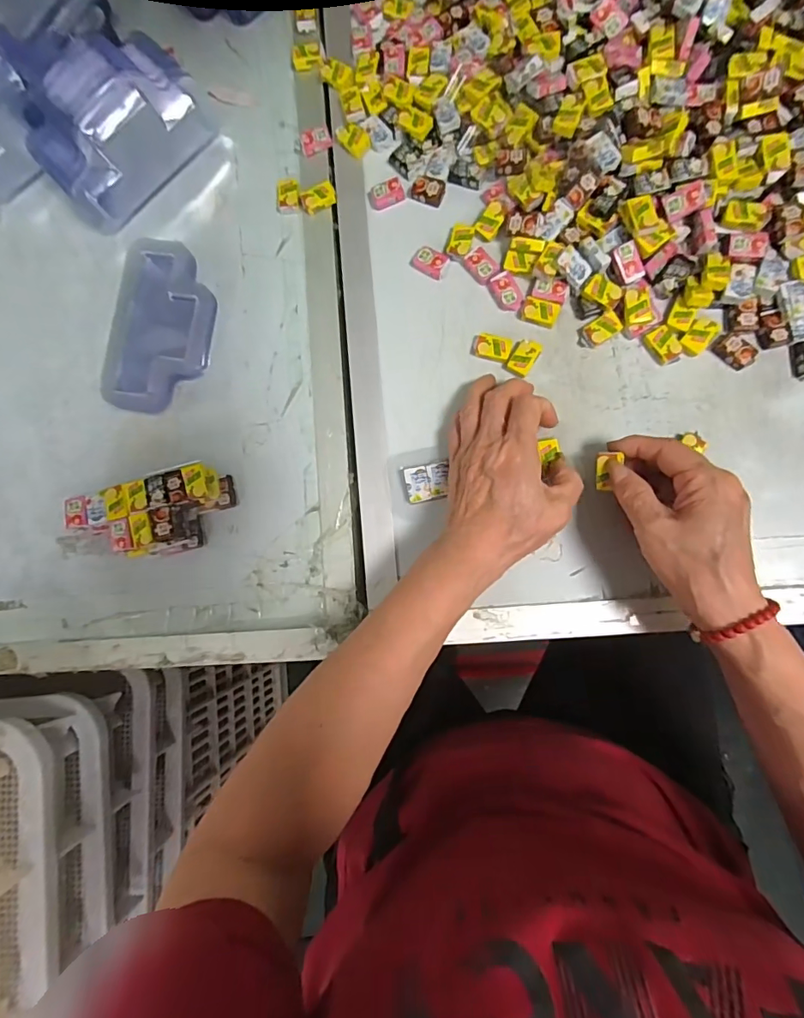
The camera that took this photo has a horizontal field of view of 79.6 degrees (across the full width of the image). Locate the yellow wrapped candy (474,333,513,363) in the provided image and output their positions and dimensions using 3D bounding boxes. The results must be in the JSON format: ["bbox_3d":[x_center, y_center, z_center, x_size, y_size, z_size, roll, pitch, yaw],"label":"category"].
[{"bbox_3d":[0.070,-0.124,0.373,0.027,0.009,0.018,18,86,9],"label":"yellow wrapped candy"}]

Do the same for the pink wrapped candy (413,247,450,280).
[{"bbox_3d":[0.023,-0.195,0.382,0.027,0.006,0.018,34,89,10],"label":"pink wrapped candy"}]

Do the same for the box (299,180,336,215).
[{"bbox_3d":[-0.070,-0.260,0.403,0.029,0.005,0.020,-21,81,5],"label":"box"}]

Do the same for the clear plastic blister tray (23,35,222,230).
[{"bbox_3d":[-0.234,-0.314,0.398,0.139,0.081,0.077,-39,80,2],"label":"clear plastic blister tray"}]

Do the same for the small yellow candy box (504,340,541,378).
[{"bbox_3d":[0.093,-0.115,0.368,0.018,0.009,0.026,33,89,10],"label":"small yellow candy box"}]

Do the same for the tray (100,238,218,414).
[{"bbox_3d":[-0.197,-0.148,0.400,0.078,0.028,0.134,8,85,8],"label":"tray"}]

